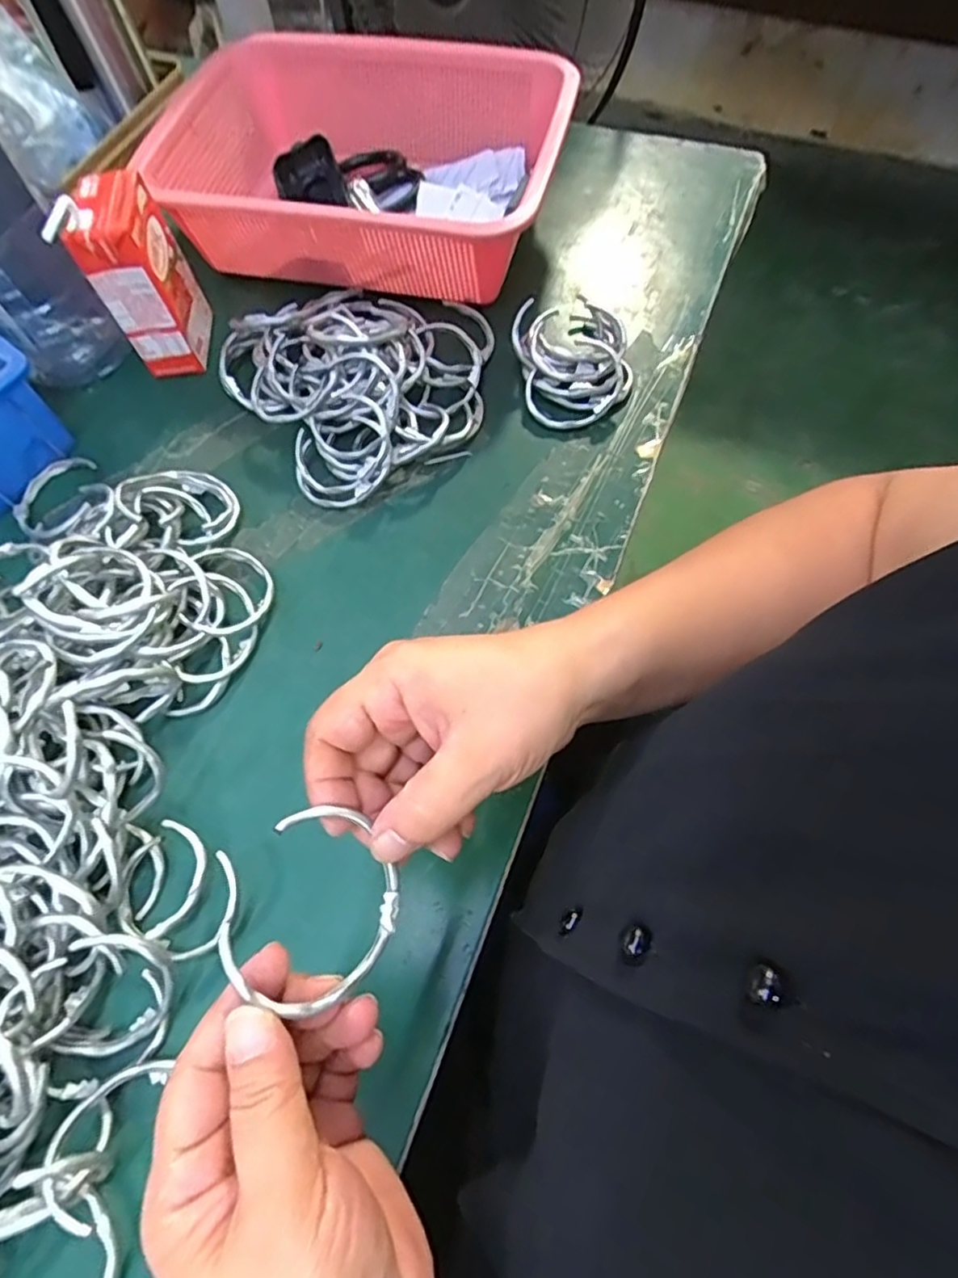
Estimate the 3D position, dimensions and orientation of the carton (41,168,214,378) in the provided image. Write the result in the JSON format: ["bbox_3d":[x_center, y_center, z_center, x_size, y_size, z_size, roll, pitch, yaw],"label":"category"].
[{"bbox_3d":[-0.233,-0.249,0.445,0.042,0.118,0.074,-2,65,3],"label":"carton"}]

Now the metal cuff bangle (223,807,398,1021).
[{"bbox_3d":[-0.054,0.093,0.221,0.053,0.006,0.064,30,59,-11],"label":"metal cuff bangle"}]

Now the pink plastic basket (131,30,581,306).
[{"bbox_3d":[-0.082,-0.369,0.503,0.293,0.090,0.217,12,66,9],"label":"pink plastic basket"}]

